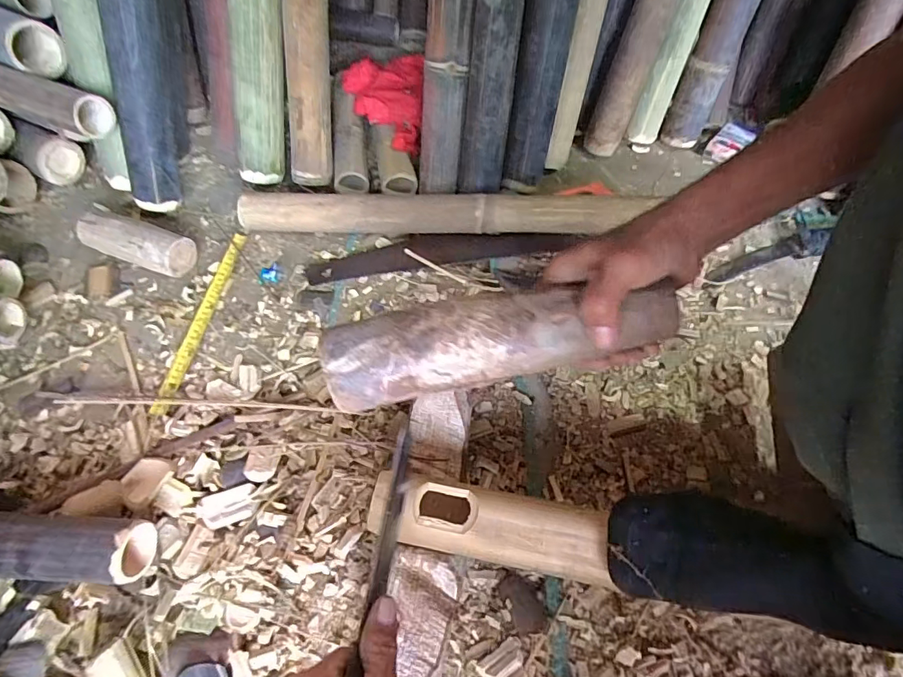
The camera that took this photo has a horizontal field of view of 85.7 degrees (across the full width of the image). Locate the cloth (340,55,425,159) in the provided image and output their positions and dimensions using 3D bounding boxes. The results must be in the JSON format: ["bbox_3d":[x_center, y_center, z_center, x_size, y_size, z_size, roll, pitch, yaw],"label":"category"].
[{"bbox_3d":[-0.118,-0.400,0.816,0.132,0.052,0.217,0,57,-2],"label":"cloth"}]

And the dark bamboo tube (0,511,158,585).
[{"bbox_3d":[-0.416,0.203,0.476,0.240,0.066,0.059,3,57,0],"label":"dark bamboo tube"}]

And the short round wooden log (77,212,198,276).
[{"bbox_3d":[-0.446,-0.136,0.694,0.163,0.062,0.059,17,58,9],"label":"short round wooden log"}]

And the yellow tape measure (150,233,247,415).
[{"bbox_3d":[-0.339,-0.033,0.665,0.020,0.007,0.292,6,57,2],"label":"yellow tape measure"}]

